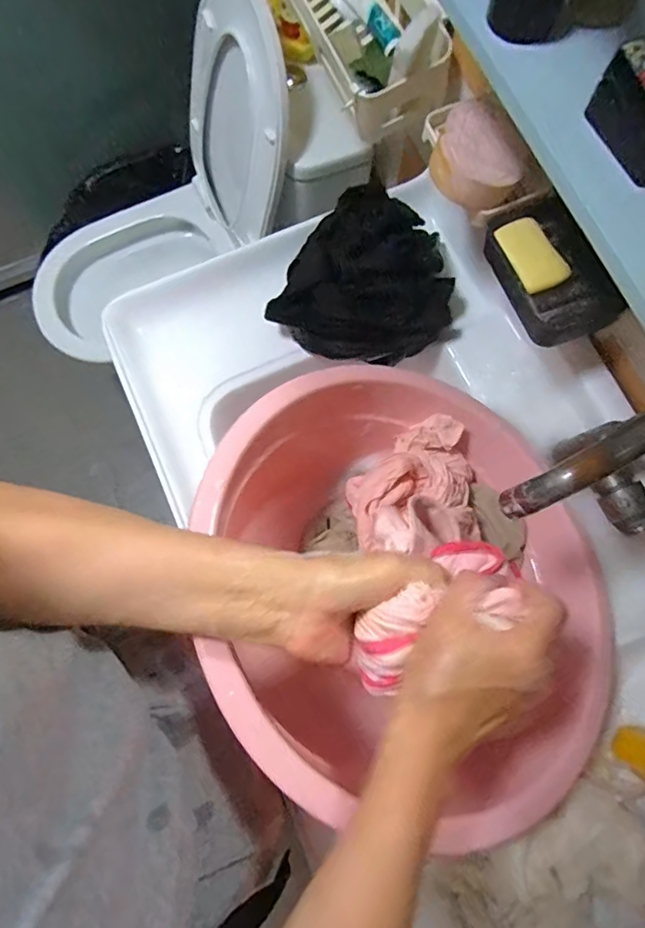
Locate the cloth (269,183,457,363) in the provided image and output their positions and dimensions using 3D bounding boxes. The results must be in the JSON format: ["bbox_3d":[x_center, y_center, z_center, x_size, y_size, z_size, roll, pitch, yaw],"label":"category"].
[{"bbox_3d":[0.061,-0.206,0.592,0.184,0.094,0.183,31,80,7],"label":"cloth"}]

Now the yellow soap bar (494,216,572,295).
[{"bbox_3d":[0.203,-0.205,0.487,0.050,0.014,0.082,-16,78,-3],"label":"yellow soap bar"}]

